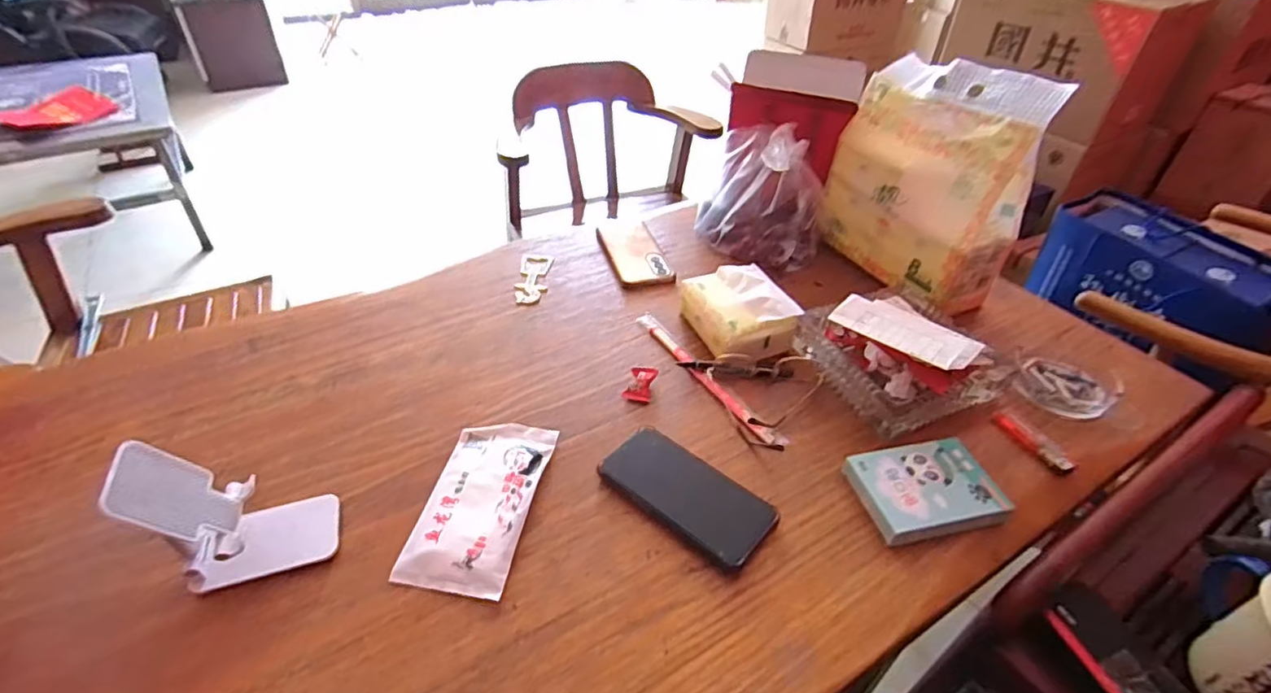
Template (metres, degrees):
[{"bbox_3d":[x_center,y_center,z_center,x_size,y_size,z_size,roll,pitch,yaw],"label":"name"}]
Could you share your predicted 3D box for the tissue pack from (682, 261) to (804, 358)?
[{"bbox_3d":[0.121,-0.041,0.724,0.106,0.060,0.135,-14,46,-19],"label":"tissue pack"}]

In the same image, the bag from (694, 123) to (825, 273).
[{"bbox_3d":[0.187,-0.220,0.861,0.181,0.153,0.133,17,44,13],"label":"bag"}]

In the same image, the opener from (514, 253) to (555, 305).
[{"bbox_3d":[-0.138,-0.094,0.808,0.042,0.004,0.111,3,43,-1],"label":"opener"}]

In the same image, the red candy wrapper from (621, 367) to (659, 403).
[{"bbox_3d":[0.005,0.041,0.655,0.029,0.014,0.042,13,43,9],"label":"red candy wrapper"}]

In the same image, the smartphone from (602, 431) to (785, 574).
[{"bbox_3d":[0.049,0.130,0.545,0.155,0.016,0.079,30,48,25],"label":"smartphone"}]

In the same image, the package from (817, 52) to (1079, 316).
[{"bbox_3d":[0.368,-0.210,0.775,0.095,0.267,0.251,-17,47,-22],"label":"package"}]

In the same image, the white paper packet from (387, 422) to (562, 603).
[{"bbox_3d":[-0.137,0.135,0.537,0.090,0.015,0.171,9,43,5],"label":"white paper packet"}]

